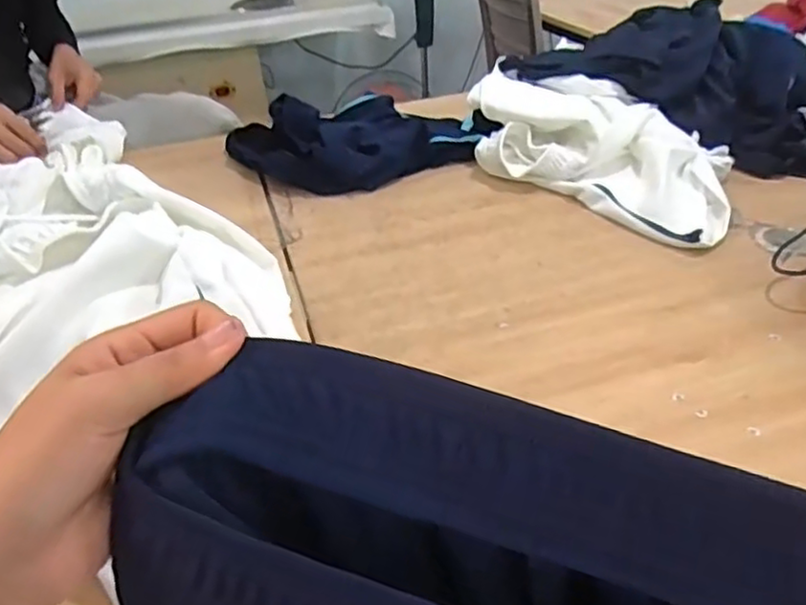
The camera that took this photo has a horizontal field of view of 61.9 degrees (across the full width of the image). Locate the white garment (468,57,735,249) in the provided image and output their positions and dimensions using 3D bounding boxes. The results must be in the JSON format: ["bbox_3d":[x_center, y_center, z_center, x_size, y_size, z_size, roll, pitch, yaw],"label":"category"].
[{"bbox_3d":[0.271,-0.229,0.978,0.437,0.103,0.213,26,47,33],"label":"white garment"}]

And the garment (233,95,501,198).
[{"bbox_3d":[-0.075,-0.270,1.108,0.411,0.067,0.236,-12,38,-9],"label":"garment"}]

